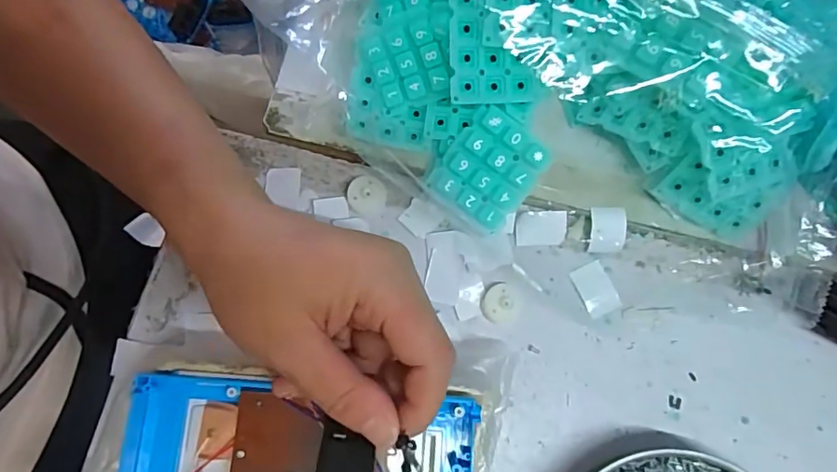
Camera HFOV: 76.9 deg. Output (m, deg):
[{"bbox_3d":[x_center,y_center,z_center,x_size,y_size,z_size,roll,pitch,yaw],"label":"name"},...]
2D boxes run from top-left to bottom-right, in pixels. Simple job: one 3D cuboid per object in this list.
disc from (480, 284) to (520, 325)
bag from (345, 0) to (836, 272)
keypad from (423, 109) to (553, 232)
[{"bbox_3d":[0.047,0.039,0.300,0.021,0.006,0.022,0,78,-1],"label":"disc"},{"bbox_3d":[0.102,-0.106,0.288,0.277,0.095,0.201,5,78,0],"label":"bag"},{"bbox_3d":[0.039,-0.034,0.290,0.048,0.009,0.058,38,100,-5],"label":"keypad"}]

